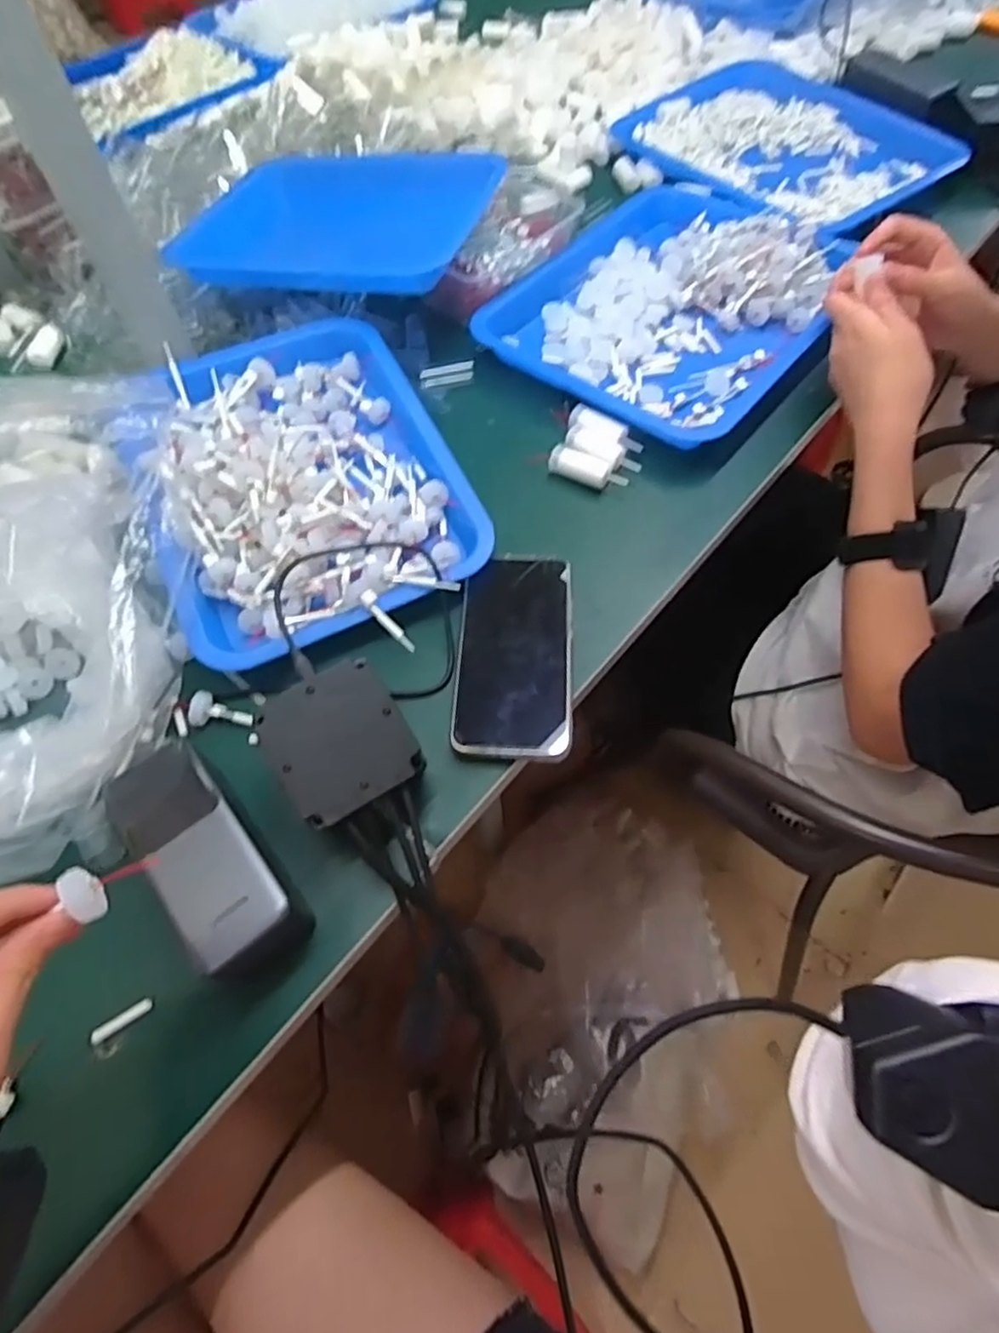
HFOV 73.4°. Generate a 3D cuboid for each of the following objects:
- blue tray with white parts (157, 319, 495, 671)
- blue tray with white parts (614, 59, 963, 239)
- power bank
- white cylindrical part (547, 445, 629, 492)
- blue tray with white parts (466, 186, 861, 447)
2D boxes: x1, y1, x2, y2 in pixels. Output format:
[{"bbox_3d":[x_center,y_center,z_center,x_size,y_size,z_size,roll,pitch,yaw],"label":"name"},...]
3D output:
[{"bbox_3d":[-0.152,-0.146,0.509,0.217,0.050,0.280,-24,62,-11],"label":"blue tray with white parts"},{"bbox_3d":[0.328,-0.605,0.773,0.267,0.035,0.320,-33,64,-15],"label":"blue tray with white parts"},{"bbox_3d":[-0.165,0.103,0.372,0.054,0.047,0.135,-37,65,-17],"label":"power bank"},{"bbox_3d":[0.072,-0.160,0.543,0.065,0.016,0.020,18,63,12],"label":"white cylindrical part"},{"bbox_3d":[0.168,-0.354,0.635,0.270,0.044,0.343,33,67,19],"label":"blue tray with white parts"}]

